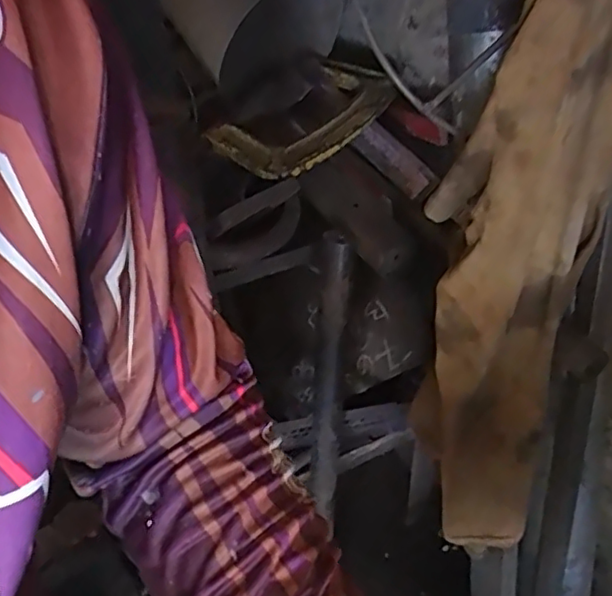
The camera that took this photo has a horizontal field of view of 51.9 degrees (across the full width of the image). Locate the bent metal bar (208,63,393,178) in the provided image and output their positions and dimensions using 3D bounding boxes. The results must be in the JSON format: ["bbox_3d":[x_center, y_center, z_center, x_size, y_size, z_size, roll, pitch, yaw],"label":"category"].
[{"bbox_3d":[0.005,-0.218,0.789,0.139,0.060,0.235,32,56,27],"label":"bent metal bar"}]

